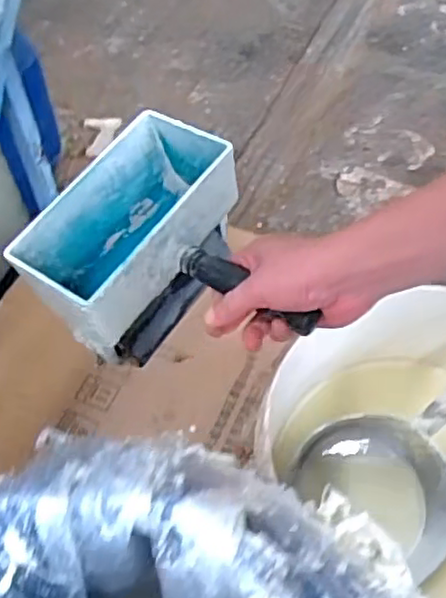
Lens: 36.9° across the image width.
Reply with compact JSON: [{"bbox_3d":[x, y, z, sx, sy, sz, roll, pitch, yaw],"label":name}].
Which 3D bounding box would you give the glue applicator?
[{"bbox_3d":[-0.027,-0.020,0.575,0.228,0.138,0.186,31,64,20],"label":"glue applicator"}]

